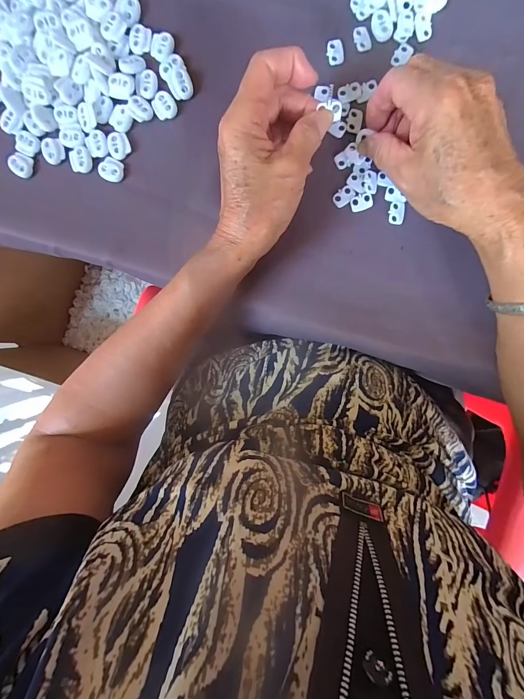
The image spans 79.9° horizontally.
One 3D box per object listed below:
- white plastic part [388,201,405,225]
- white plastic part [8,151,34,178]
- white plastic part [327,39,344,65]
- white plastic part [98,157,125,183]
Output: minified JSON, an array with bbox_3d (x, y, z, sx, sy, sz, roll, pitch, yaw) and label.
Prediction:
[{"bbox_3d":[0.114,-0.116,0.265,0.012,0.004,0.018,7,95,4],"label":"white plastic part"},{"bbox_3d":[-0.221,-0.169,0.285,0.020,0.004,0.019,0,95,4],"label":"white plastic part"},{"bbox_3d":[0.062,-0.250,0.262,0.013,0.004,0.019,-7,94,5],"label":"white plastic part"},{"bbox_3d":[-0.135,-0.161,0.280,0.023,0.004,0.019,26,96,2],"label":"white plastic part"}]

